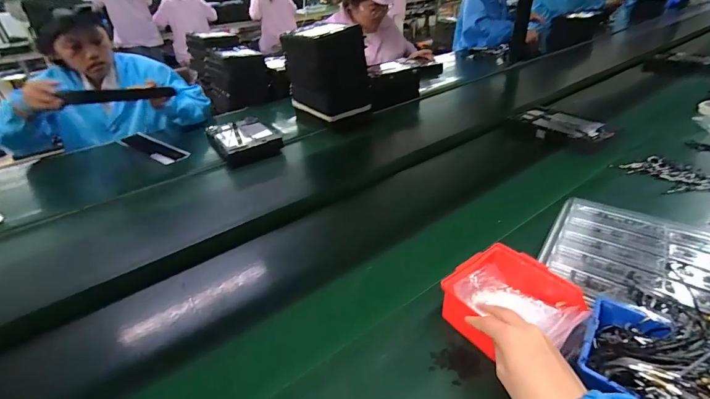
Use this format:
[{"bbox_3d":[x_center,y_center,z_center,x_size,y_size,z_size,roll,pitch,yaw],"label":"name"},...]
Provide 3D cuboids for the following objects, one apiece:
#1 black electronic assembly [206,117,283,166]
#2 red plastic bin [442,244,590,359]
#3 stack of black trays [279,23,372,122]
[{"bbox_3d":[-0.321,-0.179,1.014,0.175,0.039,0.200,-22,42,-21],"label":"black electronic assembly"},{"bbox_3d":[0.197,0.136,0.444,0.127,0.065,0.135,-23,37,-27],"label":"red plastic bin"},{"bbox_3d":[-0.084,-0.389,1.063,0.177,0.234,0.221,-26,38,-30],"label":"stack of black trays"}]

